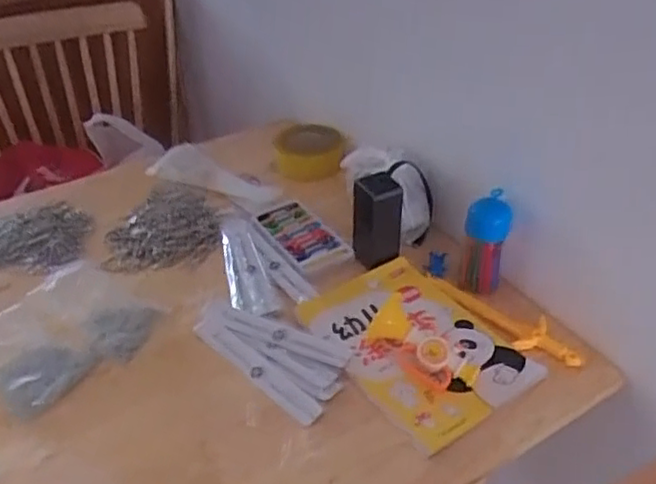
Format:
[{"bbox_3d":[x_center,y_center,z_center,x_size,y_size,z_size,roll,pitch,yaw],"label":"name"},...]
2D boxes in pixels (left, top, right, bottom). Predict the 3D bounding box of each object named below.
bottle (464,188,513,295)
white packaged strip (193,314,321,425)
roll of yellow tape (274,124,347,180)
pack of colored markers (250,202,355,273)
[{"bbox_3d":[0.194,0.003,0.825,0.050,0.123,0.040,0,38,0],"label":"bottle"},{"bbox_3d":[-0.087,0.143,0.770,0.203,0.009,0.032,31,48,33],"label":"white packaged strip"},{"bbox_3d":[-0.032,-0.149,1.110,0.117,0.057,0.107,4,39,4],"label":"roll of yellow tape"},{"bbox_3d":[-0.039,-0.011,0.958,0.077,0.011,0.150,-22,44,-26],"label":"pack of colored markers"}]

